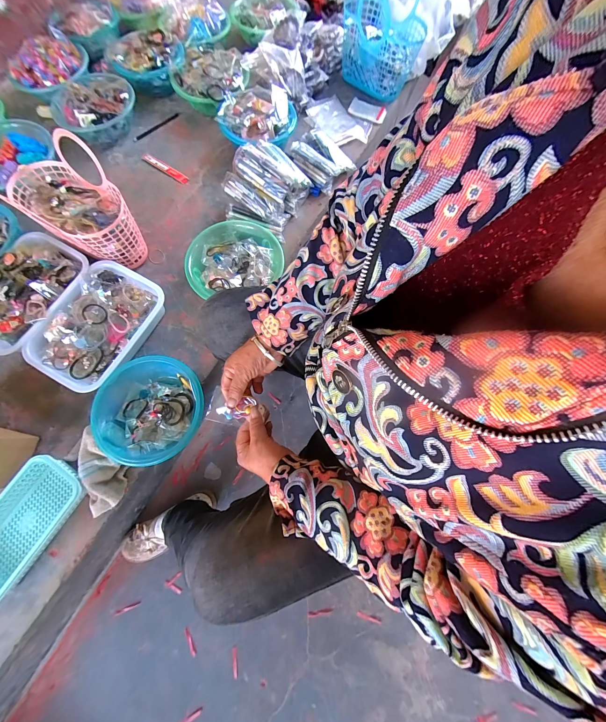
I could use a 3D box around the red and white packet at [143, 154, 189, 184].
[{"bbox_3d":[-0.425,-0.592,0.838,0.176,0.007,0.024,35,75,8],"label":"red and white packet"}]

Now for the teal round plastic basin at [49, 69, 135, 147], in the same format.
[{"bbox_3d":[-0.647,-0.797,0.859,0.230,0.081,0.245,1,73,-2],"label":"teal round plastic basin"}]

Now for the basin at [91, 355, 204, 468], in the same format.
[{"bbox_3d":[-0.329,0.107,0.606,0.206,0.079,0.221,1,73,-2],"label":"basin"}]

